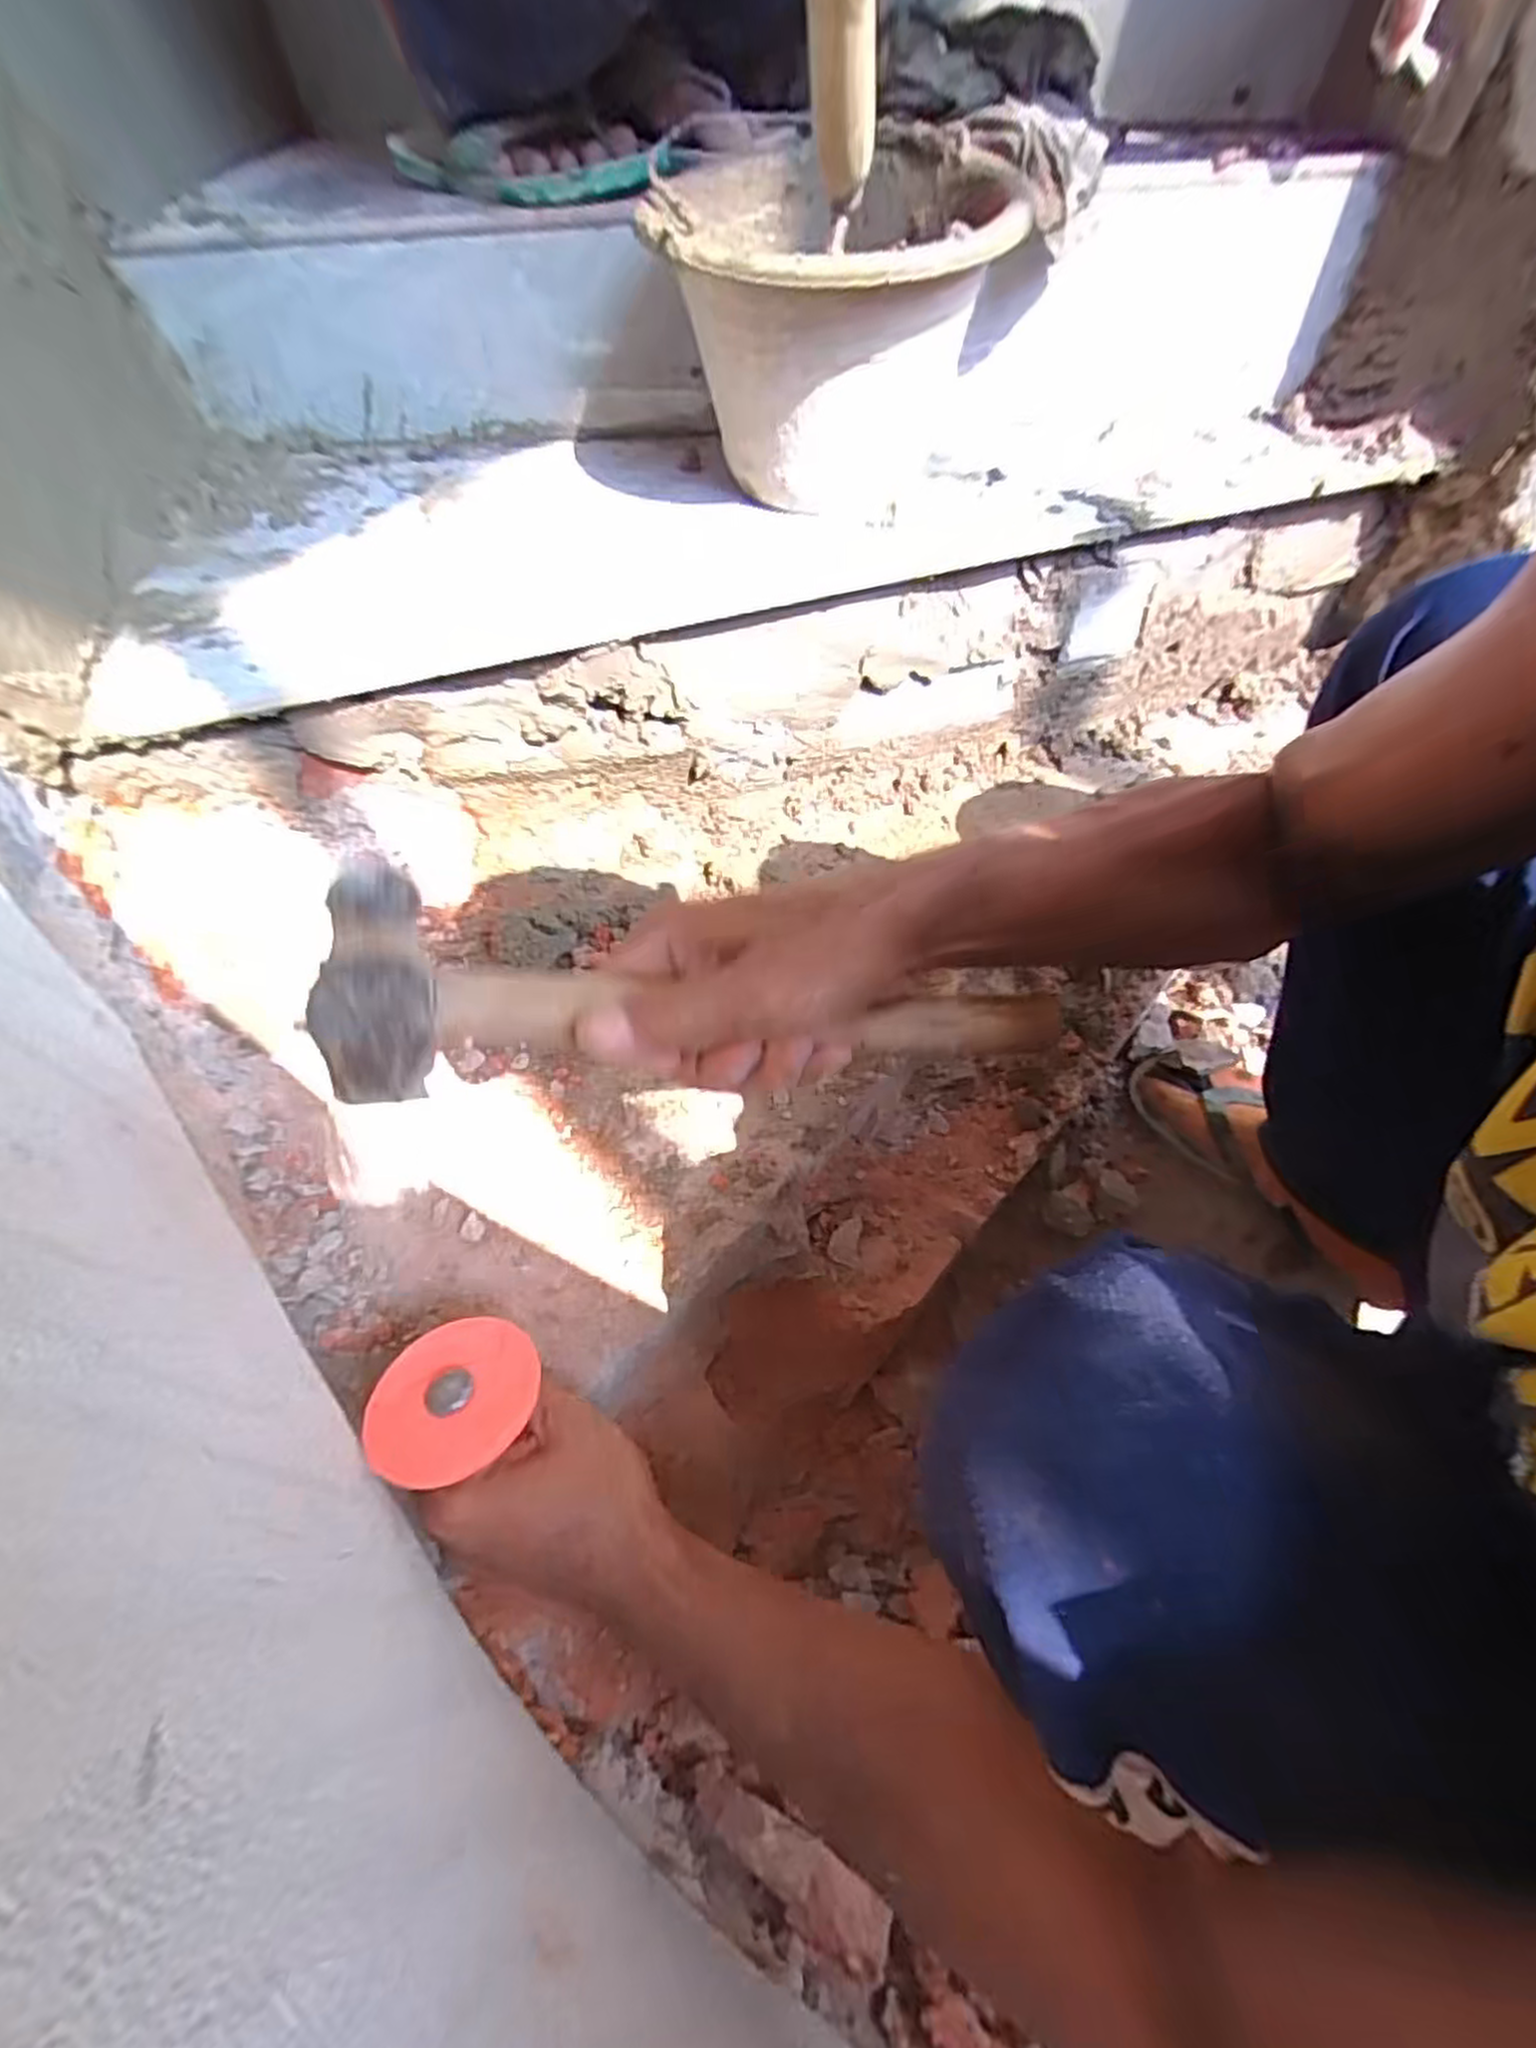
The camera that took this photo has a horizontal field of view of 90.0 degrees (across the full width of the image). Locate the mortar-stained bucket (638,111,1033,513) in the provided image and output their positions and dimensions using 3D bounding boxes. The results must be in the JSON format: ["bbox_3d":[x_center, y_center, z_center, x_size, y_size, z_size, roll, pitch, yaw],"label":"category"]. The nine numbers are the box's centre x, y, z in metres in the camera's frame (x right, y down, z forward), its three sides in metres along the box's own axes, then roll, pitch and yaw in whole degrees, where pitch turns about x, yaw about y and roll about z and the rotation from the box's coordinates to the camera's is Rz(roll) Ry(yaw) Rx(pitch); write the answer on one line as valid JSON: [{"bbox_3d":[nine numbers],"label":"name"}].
[{"bbox_3d":[0.050,-0.517,0.577,0.232,0.185,0.285,1,56,5],"label":"mortar-stained bucket"}]

